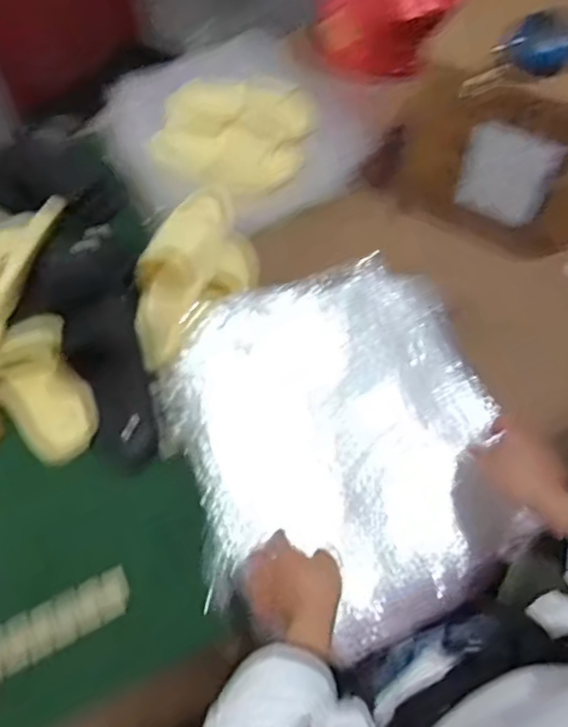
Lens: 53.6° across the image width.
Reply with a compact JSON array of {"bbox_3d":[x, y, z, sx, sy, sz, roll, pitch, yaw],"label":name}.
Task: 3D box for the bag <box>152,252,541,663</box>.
[{"bbox_3d":[0.061,0.085,0.678,0.379,0.049,0.440,-18,65,-5],"label":"bag"}]

